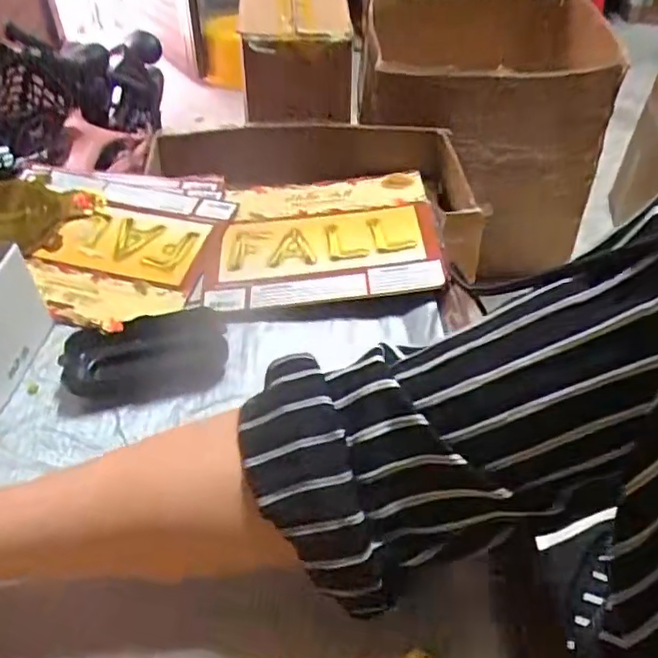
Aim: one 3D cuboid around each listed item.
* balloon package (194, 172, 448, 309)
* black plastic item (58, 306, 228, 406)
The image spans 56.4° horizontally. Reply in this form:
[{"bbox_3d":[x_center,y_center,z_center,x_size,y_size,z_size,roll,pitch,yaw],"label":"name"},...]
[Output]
[{"bbox_3d":[-0.008,-0.079,0.522,0.195,0.019,0.152,-1,46,2],"label":"balloon package"},{"bbox_3d":[-0.128,0.022,0.439,0.109,0.031,0.061,-11,45,-12],"label":"black plastic item"}]

